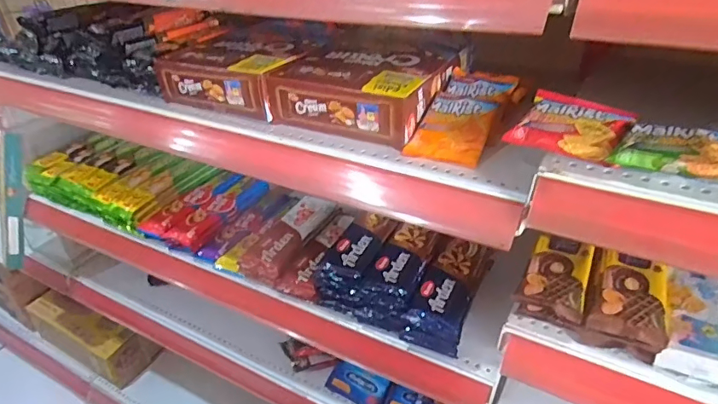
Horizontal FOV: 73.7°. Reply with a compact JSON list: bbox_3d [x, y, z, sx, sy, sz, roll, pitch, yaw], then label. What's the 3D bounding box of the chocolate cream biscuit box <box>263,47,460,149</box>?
[{"bbox_3d":[0.009,-0.129,0.529,0.159,0.054,0.151,16,38,25],"label":"chocolate cream biscuit box"}]

